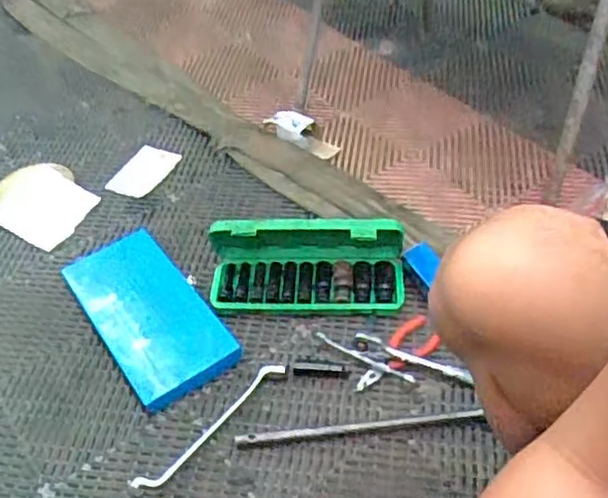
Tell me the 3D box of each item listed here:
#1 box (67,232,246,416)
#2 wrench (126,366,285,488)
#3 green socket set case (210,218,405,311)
[{"bbox_3d":[-0.242,0.090,1.032,0.155,0.033,0.335,-30,50,-22],"label":"box"},{"bbox_3d":[-0.119,0.228,0.888,0.029,0.022,0.246,33,57,31],"label":"wrench"},{"bbox_3d":[0.003,0.025,1.018,0.290,0.126,0.104,-2,46,4],"label":"green socket set case"}]

